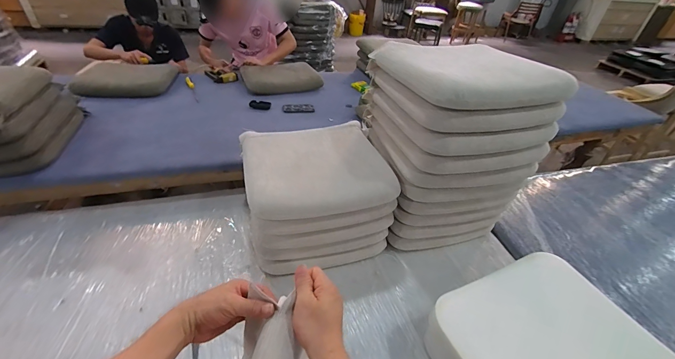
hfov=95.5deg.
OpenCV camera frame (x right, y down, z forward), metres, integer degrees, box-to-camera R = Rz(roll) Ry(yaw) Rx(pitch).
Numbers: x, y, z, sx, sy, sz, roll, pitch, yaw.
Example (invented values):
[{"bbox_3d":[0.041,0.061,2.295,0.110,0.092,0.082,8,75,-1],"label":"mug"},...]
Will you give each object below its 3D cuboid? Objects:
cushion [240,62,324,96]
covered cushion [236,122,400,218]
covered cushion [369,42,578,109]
[{"bbox_3d":[-0.349,-0.618,1.851,0.432,0.091,0.313,-19,44,-28],"label":"cushion"},{"bbox_3d":[-0.068,-0.057,0.984,0.438,0.070,0.408,-8,40,-16],"label":"covered cushion"},{"bbox_3d":[0.366,-0.330,0.890,0.400,0.069,0.425,-7,40,-16],"label":"covered cushion"}]

